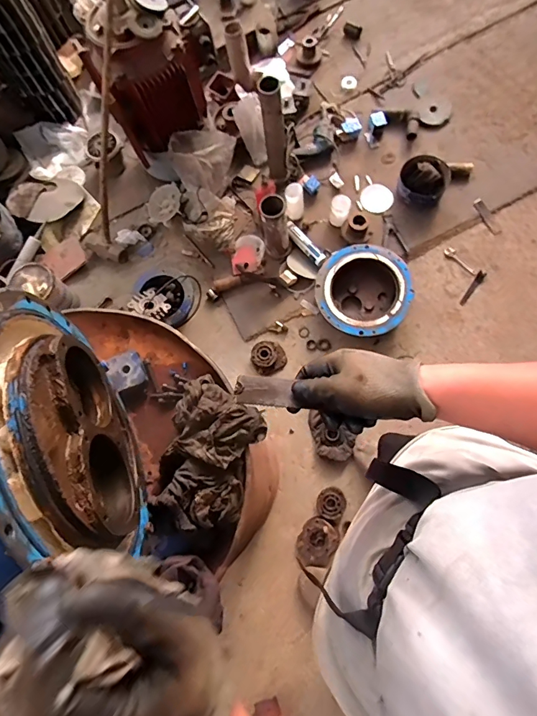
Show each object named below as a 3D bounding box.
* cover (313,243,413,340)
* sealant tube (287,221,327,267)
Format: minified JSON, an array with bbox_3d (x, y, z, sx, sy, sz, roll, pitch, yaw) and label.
[{"bbox_3d":[0.365,-0.256,1.654,0.378,0.131,0.373,-39,72,-13],"label":"cover"},{"bbox_3d":[0.156,-0.482,1.797,0.058,0.058,0.239,-36,75,-5],"label":"sealant tube"}]

